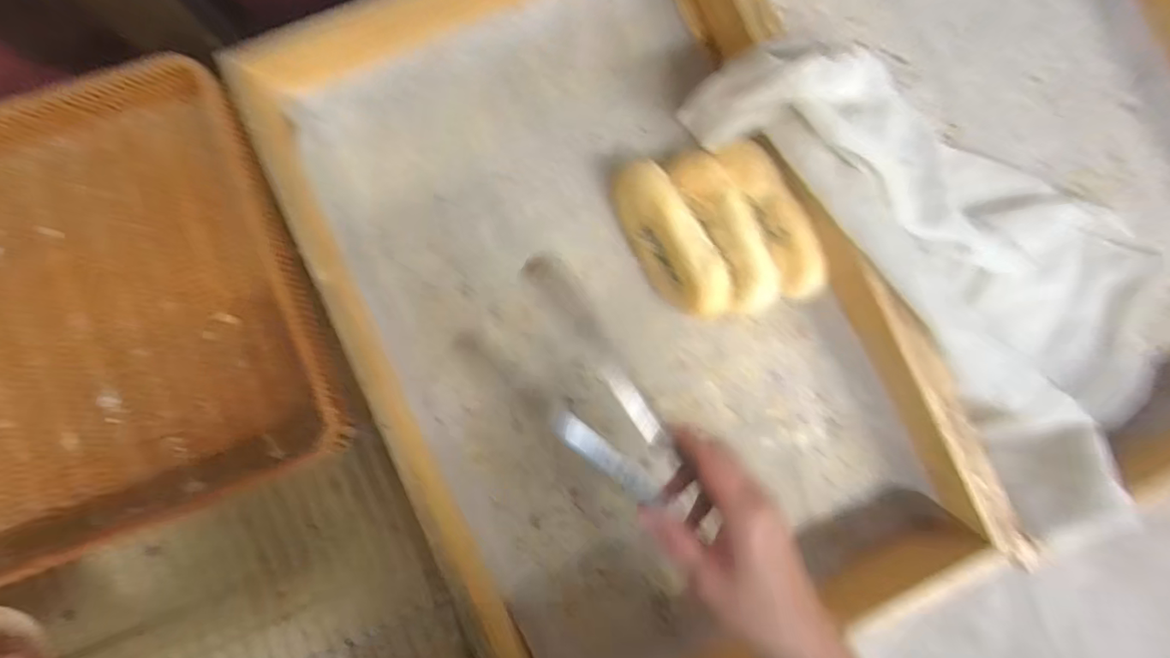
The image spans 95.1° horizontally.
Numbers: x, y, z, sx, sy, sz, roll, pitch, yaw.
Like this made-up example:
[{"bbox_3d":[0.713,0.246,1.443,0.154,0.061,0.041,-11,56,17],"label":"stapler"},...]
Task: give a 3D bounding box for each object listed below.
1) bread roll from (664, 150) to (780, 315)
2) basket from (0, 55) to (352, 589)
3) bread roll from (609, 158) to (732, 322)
[{"bbox_3d":[0.121,-0.085,0.471,0.056,0.049,0.149,-22,88,-5],"label":"bread roll"},{"bbox_3d":[-0.417,0.006,0.386,0.415,0.045,0.330,-21,88,-5],"label":"basket"},{"bbox_3d":[0.075,-0.075,0.466,0.057,0.056,0.149,-32,89,-5],"label":"bread roll"}]

